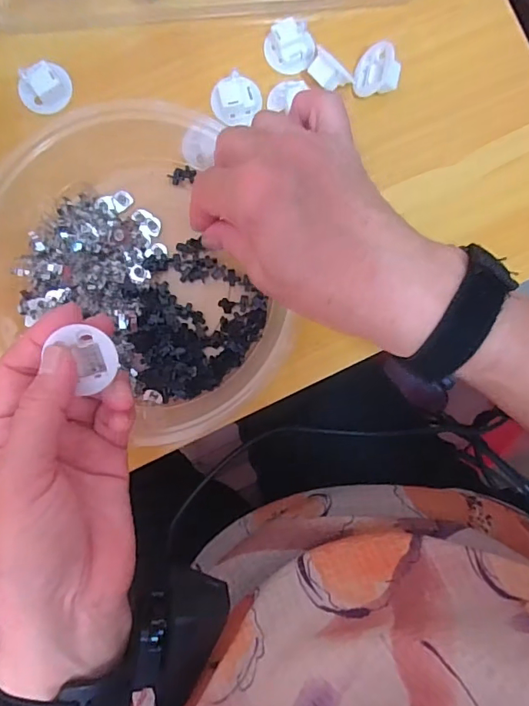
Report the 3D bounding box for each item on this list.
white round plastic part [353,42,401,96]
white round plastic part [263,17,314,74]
[{"bbox_3d":[0.073,-0.182,0.317,0.029,0.010,0.029,7,101,40],"label":"white round plastic part"},{"bbox_3d":[0.016,-0.198,0.319,0.027,0.016,0.030,-34,91,-4],"label":"white round plastic part"}]

